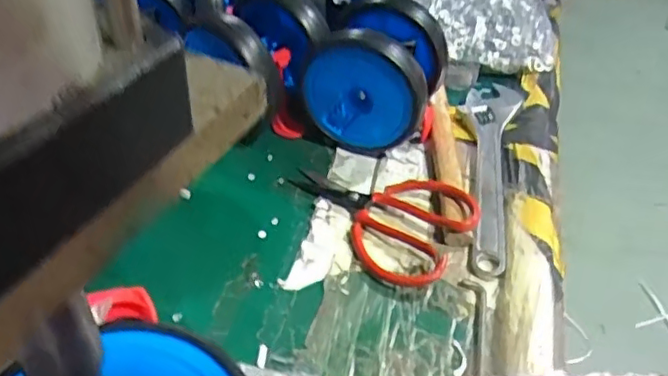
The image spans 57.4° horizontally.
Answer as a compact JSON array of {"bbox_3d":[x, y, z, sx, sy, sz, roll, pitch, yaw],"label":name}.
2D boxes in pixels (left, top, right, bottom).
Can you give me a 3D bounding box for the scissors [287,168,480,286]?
[{"bbox_3d":[0.035,0.017,0.582,0.181,0.024,0.116,27,47,25],"label":"scissors"}]

